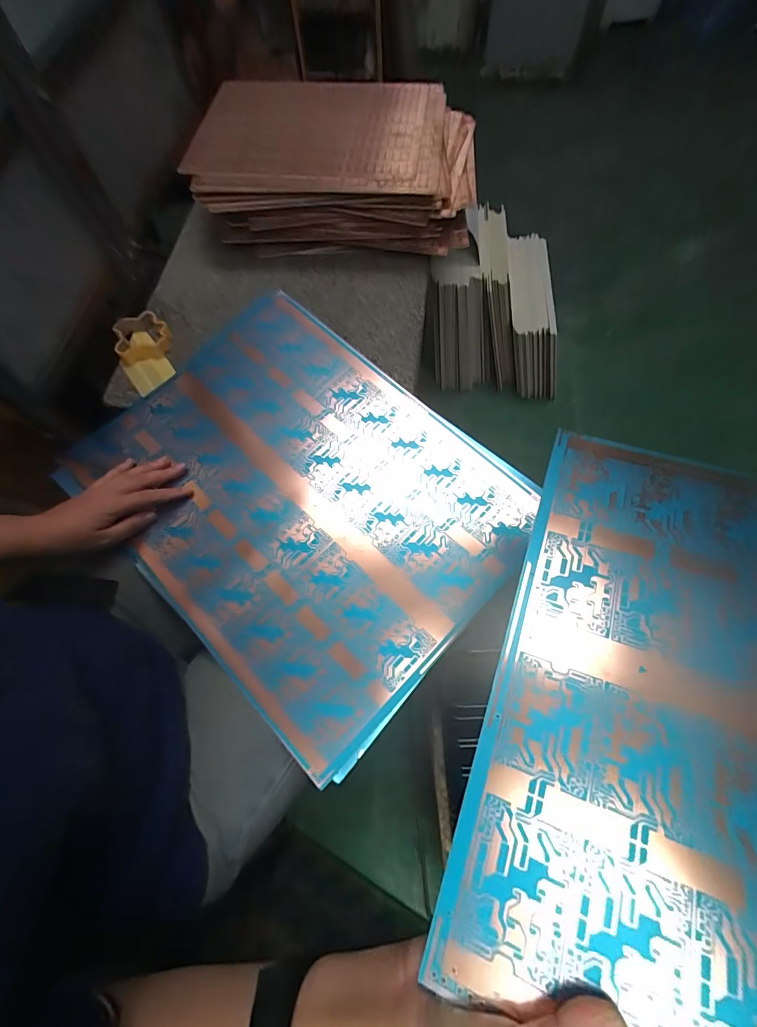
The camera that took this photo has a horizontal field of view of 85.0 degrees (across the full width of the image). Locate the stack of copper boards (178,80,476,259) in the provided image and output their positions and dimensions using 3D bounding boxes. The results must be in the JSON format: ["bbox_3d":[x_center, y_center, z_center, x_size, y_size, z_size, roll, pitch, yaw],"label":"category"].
[{"bbox_3d":[-0.057,-0.535,0.634,0.407,0.115,0.262,6,70,4],"label":"stack of copper boards"}]

